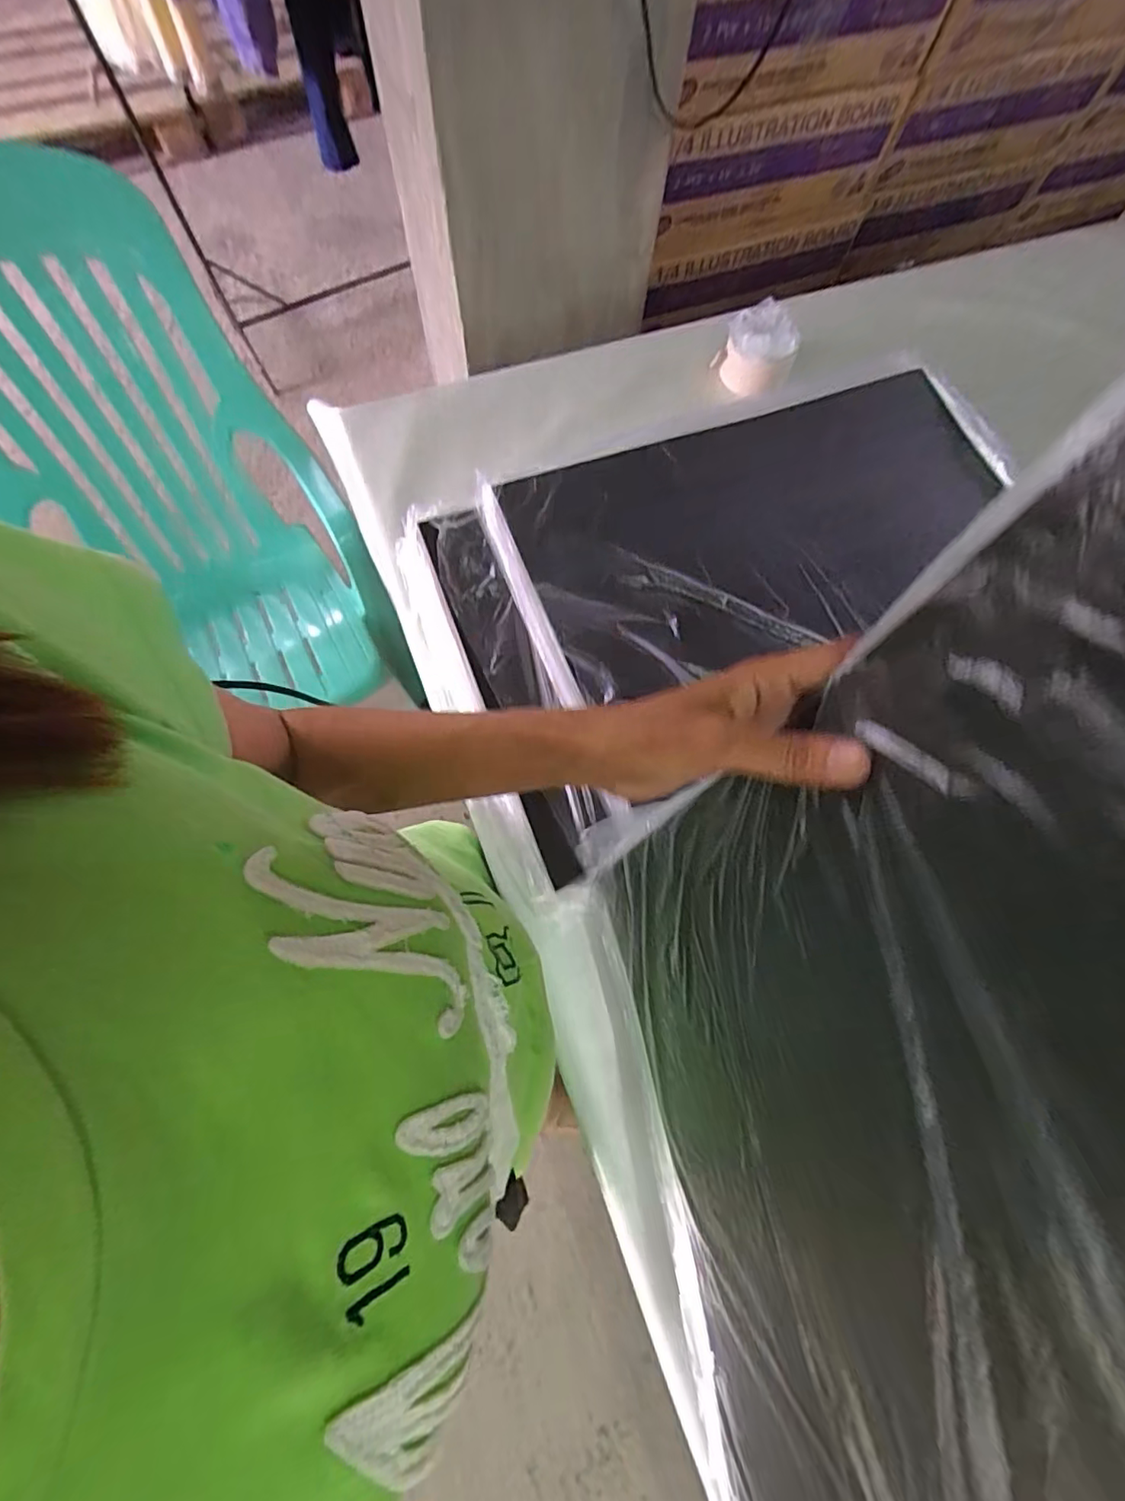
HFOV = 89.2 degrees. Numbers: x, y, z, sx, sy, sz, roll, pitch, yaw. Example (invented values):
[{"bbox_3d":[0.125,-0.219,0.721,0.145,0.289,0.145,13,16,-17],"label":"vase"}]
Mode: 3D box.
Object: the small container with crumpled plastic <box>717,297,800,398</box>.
[{"bbox_3d":[0.234,-0.473,0.671,0.078,0.063,0.079,27,72,6],"label":"small container with crumpled plastic"}]

